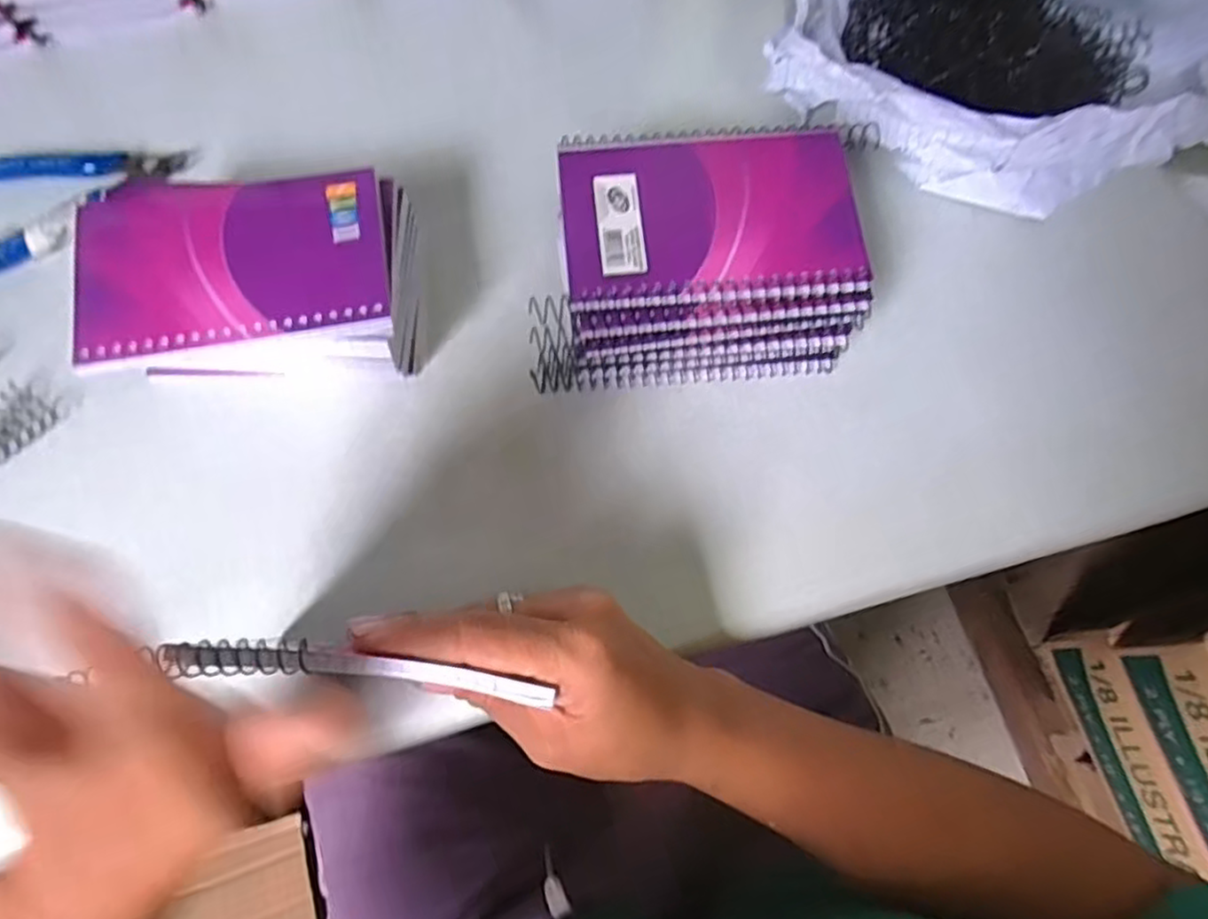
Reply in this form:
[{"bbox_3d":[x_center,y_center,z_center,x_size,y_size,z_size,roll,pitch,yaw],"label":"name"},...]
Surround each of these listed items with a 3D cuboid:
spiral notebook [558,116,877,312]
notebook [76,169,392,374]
[{"bbox_3d":[0.051,-0.113,0.310,0.136,0.009,0.090,-4,74,-3],"label":"spiral notebook"},{"bbox_3d":[-0.161,-0.088,0.304,0.126,0.007,0.086,-8,74,-4],"label":"notebook"}]

